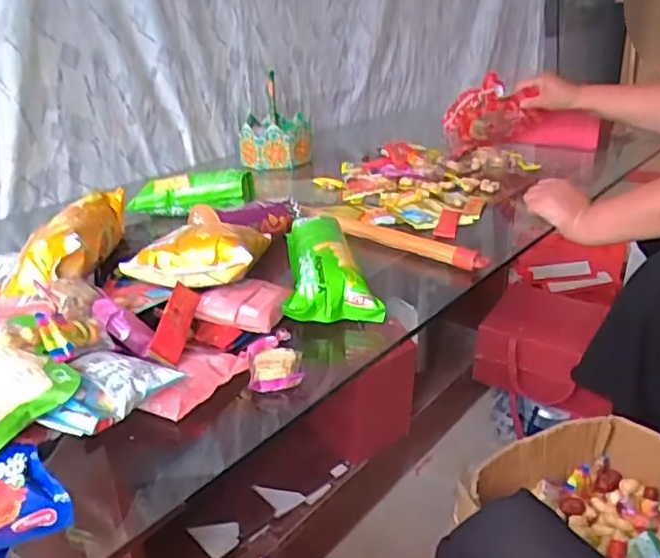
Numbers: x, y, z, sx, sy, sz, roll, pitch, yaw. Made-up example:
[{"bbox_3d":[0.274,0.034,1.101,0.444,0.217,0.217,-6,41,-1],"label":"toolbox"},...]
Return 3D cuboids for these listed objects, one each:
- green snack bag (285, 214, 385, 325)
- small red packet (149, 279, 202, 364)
[{"bbox_3d":[0.000,-0.019,0.755,0.105,0.066,0.182,-3,25,-2],"label":"green snack bag"},{"bbox_3d":[-0.155,0.045,0.617,0.008,0.034,0.102,-31,29,26],"label":"small red packet"}]

